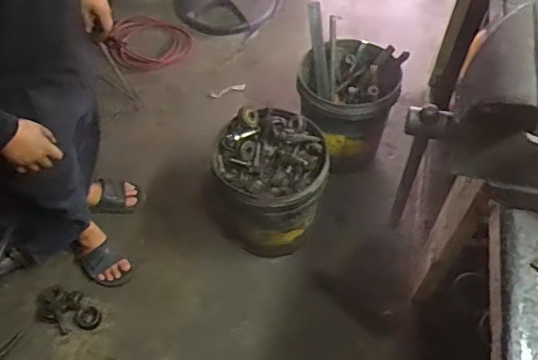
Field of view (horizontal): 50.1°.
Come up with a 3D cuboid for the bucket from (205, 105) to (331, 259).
[{"bbox_3d":[0.009,0.012,1.635,0.307,0.363,0.290,-1,55,1],"label":"bucket"}]

